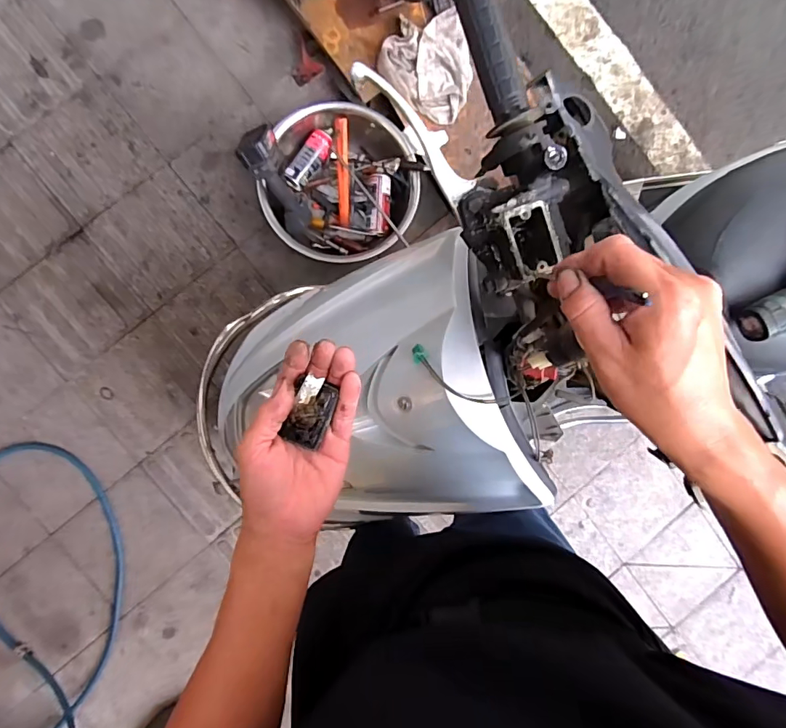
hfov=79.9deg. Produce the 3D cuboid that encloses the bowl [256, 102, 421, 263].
[{"bbox_3d":[-0.133,-0.479,1.274,0.388,0.134,0.385,0,90,-4],"label":"bowl"}]

